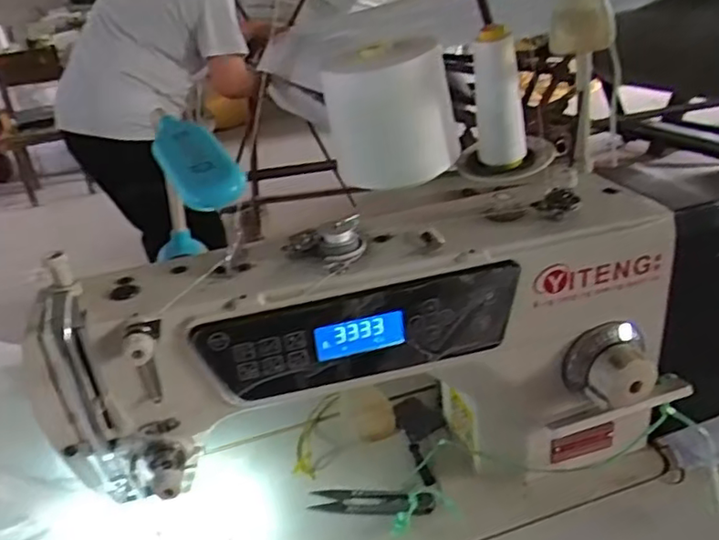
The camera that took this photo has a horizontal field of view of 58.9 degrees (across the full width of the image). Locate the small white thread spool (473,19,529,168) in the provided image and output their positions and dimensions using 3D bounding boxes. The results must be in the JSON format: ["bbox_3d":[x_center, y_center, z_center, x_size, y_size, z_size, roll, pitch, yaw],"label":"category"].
[{"bbox_3d":[0.158,-0.189,0.727,0.049,0.160,0.047,-5,27,3],"label":"small white thread spool"}]

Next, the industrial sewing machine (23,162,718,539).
[{"bbox_3d":[0.047,0.063,0.487,0.493,0.222,0.178,-11,27,-9],"label":"industrial sewing machine"}]

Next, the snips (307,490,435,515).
[{"bbox_3d":[0.010,0.181,0.501,0.097,0.013,0.024,1,28,16],"label":"snips"}]

